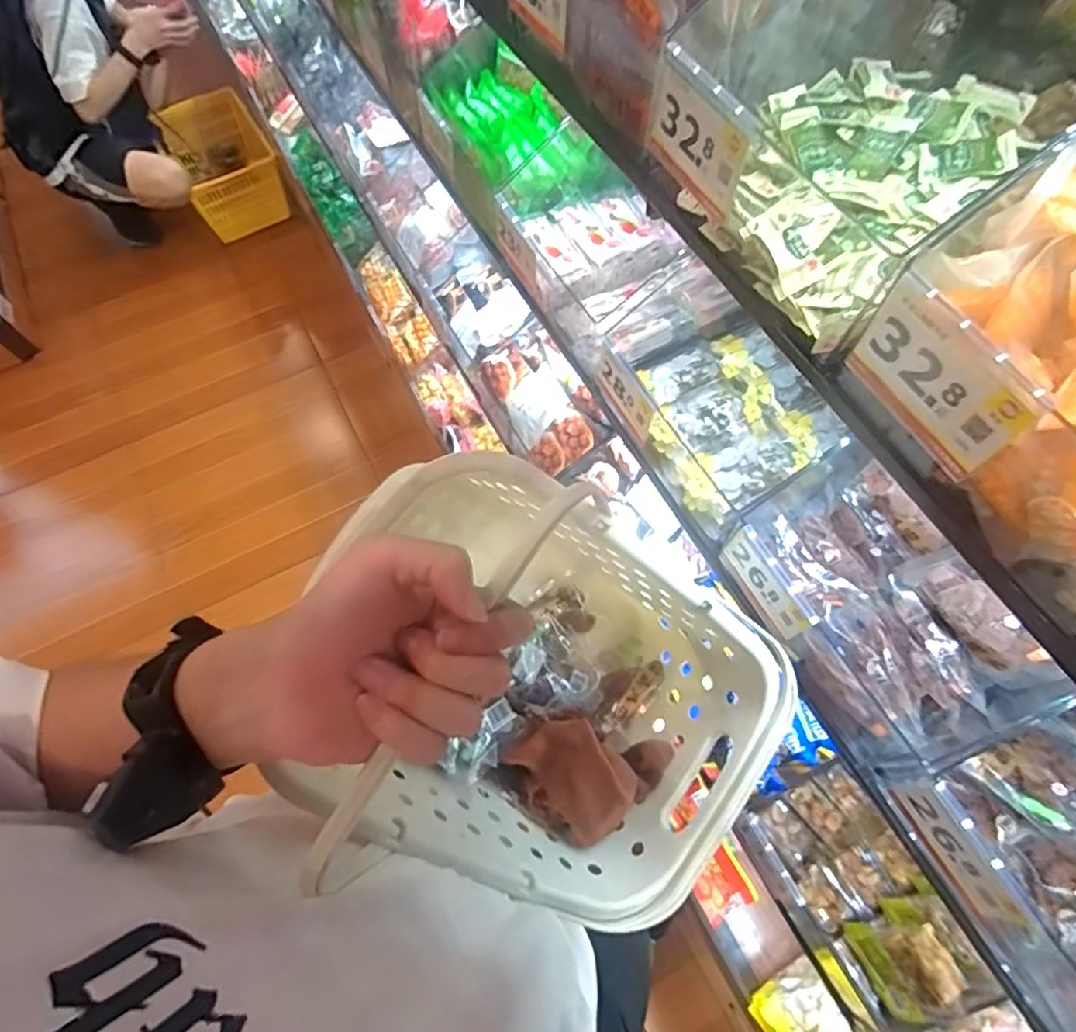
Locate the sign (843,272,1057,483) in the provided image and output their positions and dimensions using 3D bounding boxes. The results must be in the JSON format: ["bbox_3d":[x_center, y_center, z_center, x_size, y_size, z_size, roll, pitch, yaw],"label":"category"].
[{"bbox_3d":[0.205,-0.070,0.311,0.007,0.064,0.092,-23,65,-11],"label":"sign"}]

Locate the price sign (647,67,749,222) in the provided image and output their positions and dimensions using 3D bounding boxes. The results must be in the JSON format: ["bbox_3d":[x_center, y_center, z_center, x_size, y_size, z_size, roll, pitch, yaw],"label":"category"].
[{"bbox_3d":[0.103,-0.248,0.404,0.008,0.058,0.093,-23,65,-11],"label":"price sign"}]

